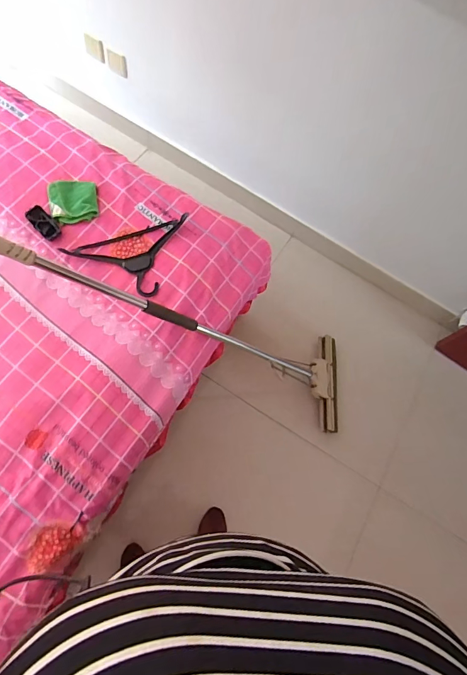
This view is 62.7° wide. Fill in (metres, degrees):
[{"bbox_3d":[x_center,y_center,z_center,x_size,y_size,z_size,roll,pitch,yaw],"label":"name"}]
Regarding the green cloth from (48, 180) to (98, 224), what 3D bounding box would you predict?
[{"bbox_3d":[-0.472,-0.404,1.129,0.131,0.016,0.143,-10,75,-8],"label":"green cloth"}]

